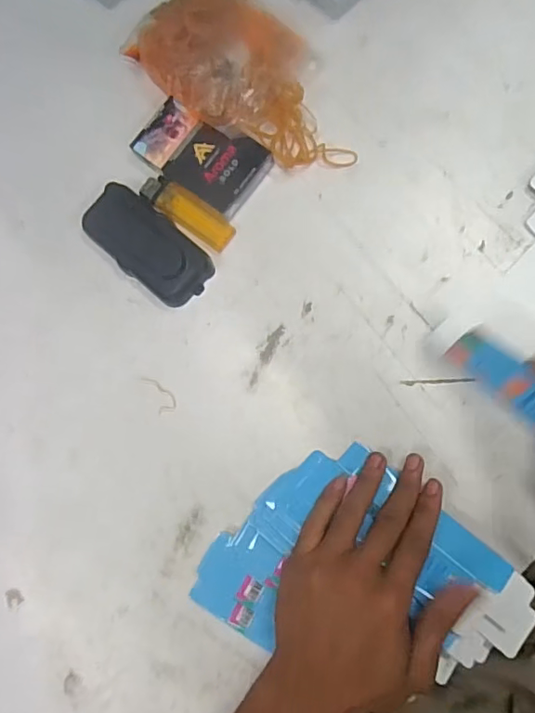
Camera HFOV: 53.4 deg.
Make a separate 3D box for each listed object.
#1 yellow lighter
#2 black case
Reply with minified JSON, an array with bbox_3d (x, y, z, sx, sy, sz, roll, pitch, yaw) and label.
[{"bbox_3d":[-0.063,-0.113,0.417,0.080,0.012,0.026,35,89,8],"label":"yellow lighter"},{"bbox_3d":[-0.094,-0.087,0.407,0.105,0.022,0.051,43,90,8],"label":"black case"}]

